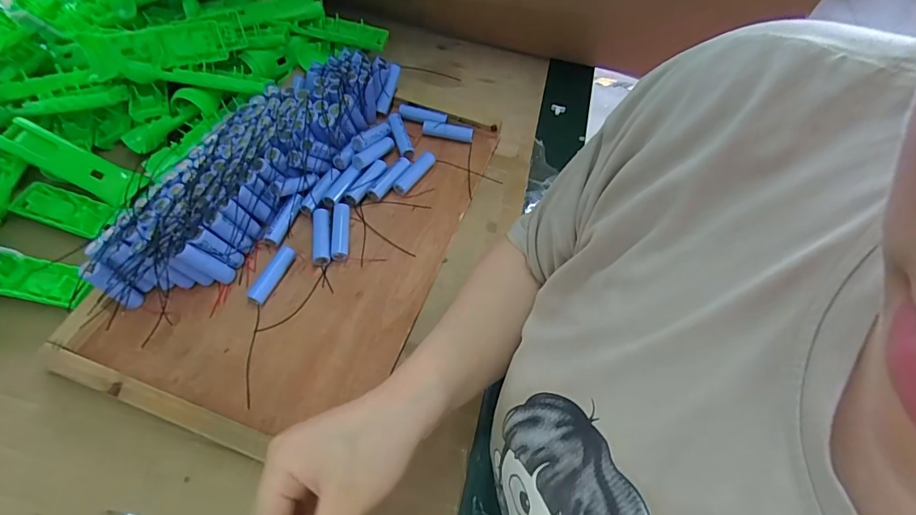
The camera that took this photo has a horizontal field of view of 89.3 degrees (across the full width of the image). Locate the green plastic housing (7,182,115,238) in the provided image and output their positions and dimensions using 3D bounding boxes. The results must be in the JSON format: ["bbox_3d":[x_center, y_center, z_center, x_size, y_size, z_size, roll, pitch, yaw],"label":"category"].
[{"bbox_3d":[-0.434,-0.055,0.512,0.110,0.013,0.042,18,58,8],"label":"green plastic housing"}]

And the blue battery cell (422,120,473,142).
[{"bbox_3d":[-0.014,-0.170,0.622,0.068,0.013,0.015,12,58,4],"label":"blue battery cell"}]

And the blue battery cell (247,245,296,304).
[{"bbox_3d":[-0.194,0.019,0.487,0.018,0.019,0.068,20,58,9],"label":"blue battery cell"}]

